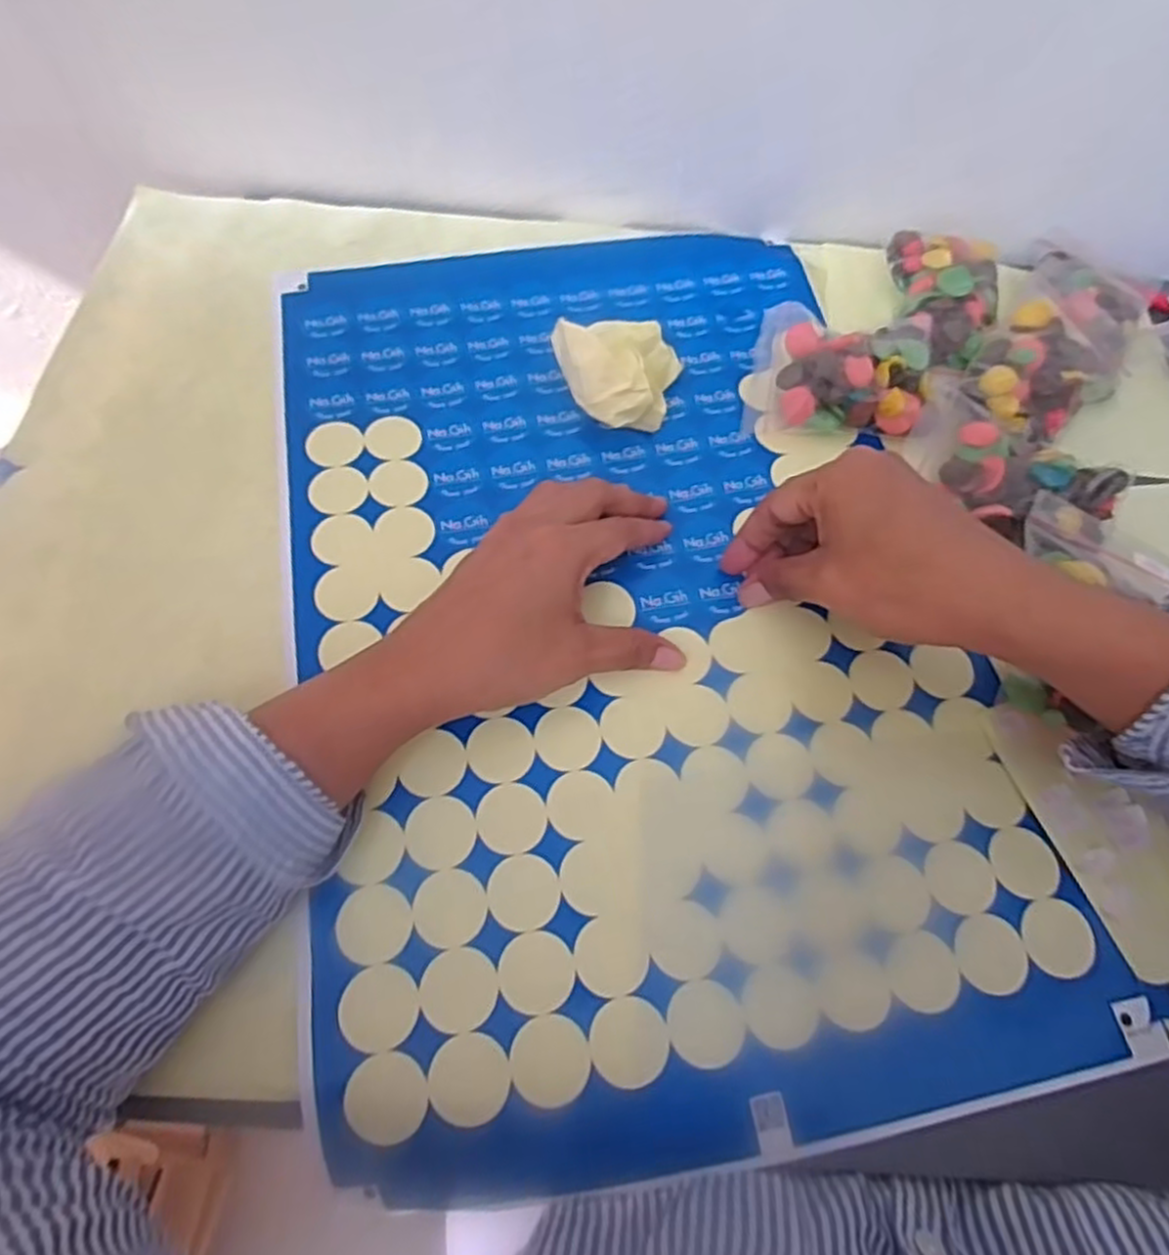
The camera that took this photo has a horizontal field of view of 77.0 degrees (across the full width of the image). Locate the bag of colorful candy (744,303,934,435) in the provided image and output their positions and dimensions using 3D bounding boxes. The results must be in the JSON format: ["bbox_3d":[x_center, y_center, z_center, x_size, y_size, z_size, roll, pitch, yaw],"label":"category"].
[{"bbox_3d":[0.141,-0.143,0.409,0.091,0.034,0.076,9,64,1],"label":"bag of colorful candy"}]

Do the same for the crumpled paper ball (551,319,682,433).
[{"bbox_3d":[0.016,-0.138,0.396,0.066,0.044,0.063,1,65,-3],"label":"crumpled paper ball"}]

